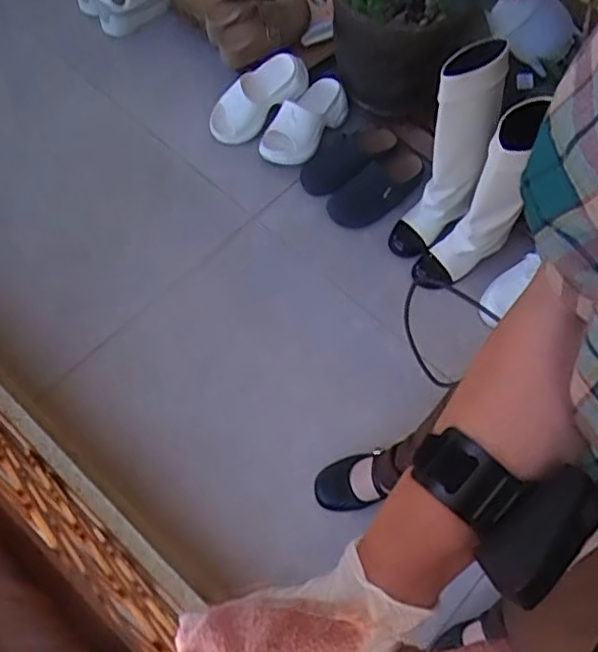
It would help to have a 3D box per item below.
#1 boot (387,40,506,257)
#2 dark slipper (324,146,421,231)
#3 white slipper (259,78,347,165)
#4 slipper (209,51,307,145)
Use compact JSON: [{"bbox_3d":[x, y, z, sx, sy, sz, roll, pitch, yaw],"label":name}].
[{"bbox_3d":[0.295,-0.323,1.281,0.127,0.405,0.218,21,65,7],"label":"boot"},{"bbox_3d":[0.170,-0.304,1.460,0.227,0.055,0.096,-37,72,-18],"label":"dark slipper"},{"bbox_3d":[0.016,-0.452,1.467,0.225,0.070,0.103,-45,74,-4],"label":"white slipper"},{"bbox_3d":[-0.091,-0.511,1.473,0.249,0.076,0.106,-40,72,1],"label":"slipper"}]

